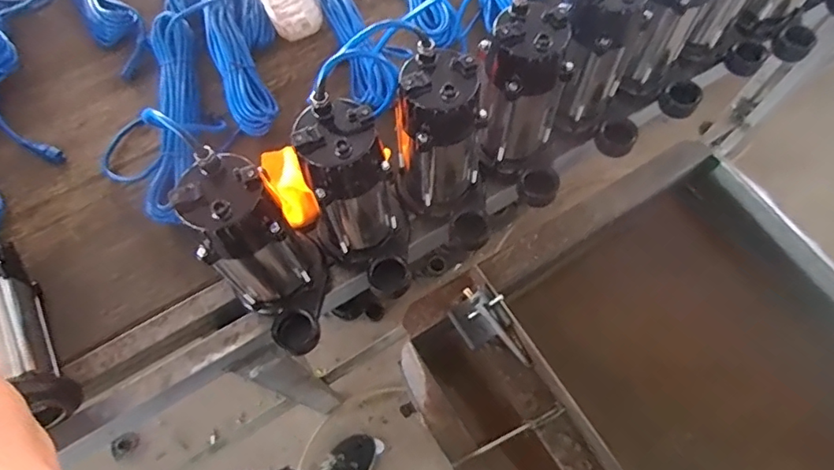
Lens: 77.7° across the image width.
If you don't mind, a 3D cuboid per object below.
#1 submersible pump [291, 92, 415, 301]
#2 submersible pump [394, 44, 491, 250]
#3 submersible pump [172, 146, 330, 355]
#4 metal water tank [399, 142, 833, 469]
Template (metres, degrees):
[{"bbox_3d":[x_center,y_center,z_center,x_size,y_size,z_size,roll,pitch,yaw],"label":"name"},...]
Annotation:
[{"bbox_3d":[-0.077,-0.030,0.608,0.107,0.219,0.154,-12,67,-6],"label":"submersible pump"},{"bbox_3d":[0.027,-0.111,0.639,0.109,0.214,0.107,-3,67,-2],"label":"submersible pump"},{"bbox_3d":[-0.174,0.029,0.587,0.115,0.229,0.142,-36,71,-15],"label":"submersible pump"},{"bbox_3d":[0.401,0.315,0.712,0.594,0.269,0.744,-29,70,-12],"label":"metal water tank"}]

